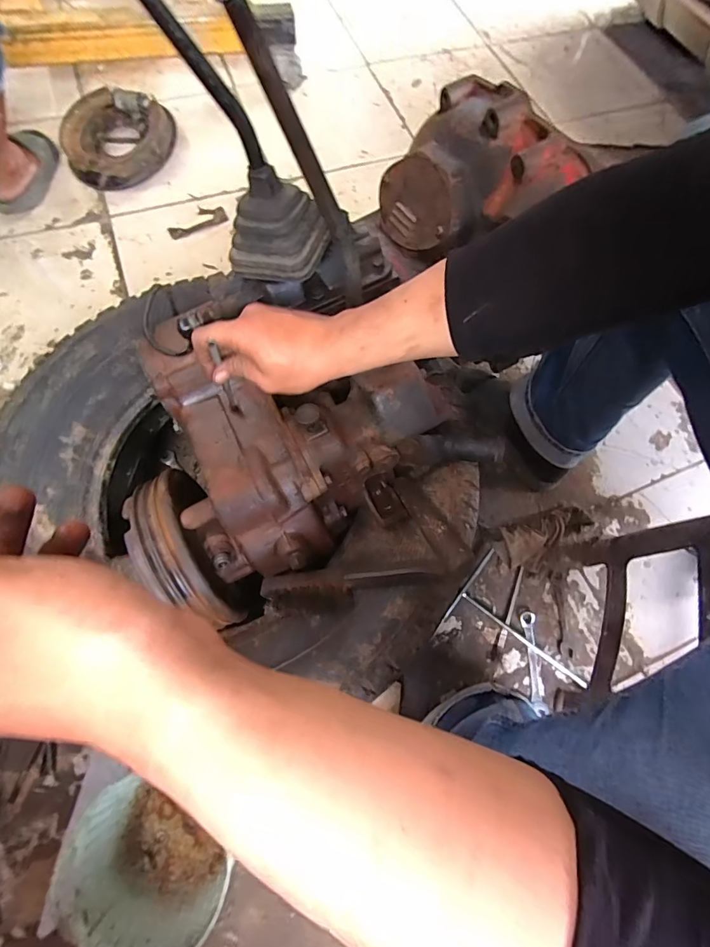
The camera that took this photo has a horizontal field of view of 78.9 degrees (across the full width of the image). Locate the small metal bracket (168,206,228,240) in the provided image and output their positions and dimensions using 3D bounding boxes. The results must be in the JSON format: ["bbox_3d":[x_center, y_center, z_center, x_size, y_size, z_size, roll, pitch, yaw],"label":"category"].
[{"bbox_3d":[-0.383,-0.609,1.040,0.142,0.007,0.074,-29,73,-13],"label":"small metal bracket"}]

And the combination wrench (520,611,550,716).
[{"bbox_3d":[0.288,0.303,0.697,0.024,0.017,0.149,0,69,-3],"label":"combination wrench"}]

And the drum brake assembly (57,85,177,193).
[{"bbox_3d":[-0.571,-0.815,1.059,0.246,0.103,0.240,1,69,-3],"label":"drum brake assembly"}]

